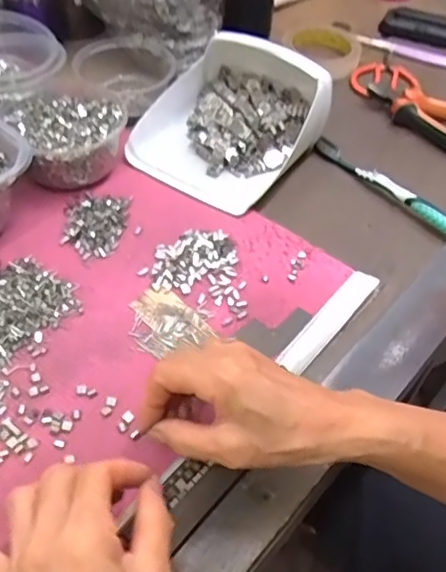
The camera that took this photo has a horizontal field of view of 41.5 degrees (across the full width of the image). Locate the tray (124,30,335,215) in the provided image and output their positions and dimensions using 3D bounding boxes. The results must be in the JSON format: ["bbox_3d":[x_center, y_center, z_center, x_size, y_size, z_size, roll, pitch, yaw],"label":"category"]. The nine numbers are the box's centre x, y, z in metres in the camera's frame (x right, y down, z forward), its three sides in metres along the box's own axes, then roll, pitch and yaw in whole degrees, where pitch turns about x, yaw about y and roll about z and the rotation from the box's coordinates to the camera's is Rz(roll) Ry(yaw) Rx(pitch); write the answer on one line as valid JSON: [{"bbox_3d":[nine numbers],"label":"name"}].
[{"bbox_3d":[0.008,-0.173,0.583,0.161,0.079,0.174,30,54,20],"label":"tray"}]

